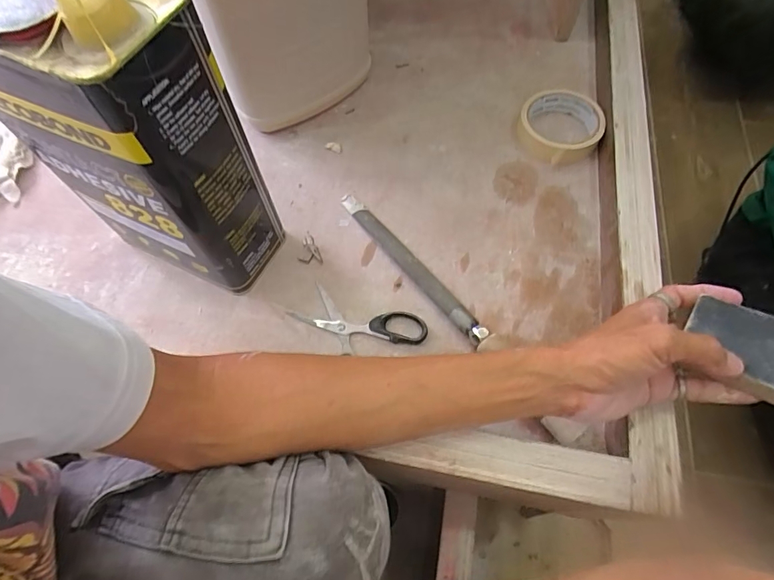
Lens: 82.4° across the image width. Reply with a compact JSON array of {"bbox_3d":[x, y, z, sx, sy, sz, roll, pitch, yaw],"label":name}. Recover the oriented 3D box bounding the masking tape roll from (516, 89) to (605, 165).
[{"bbox_3d":[0.200,-0.190,0.512,0.091,0.024,0.098,-1,62,1],"label":"masking tape roll"}]

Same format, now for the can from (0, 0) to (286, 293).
[{"bbox_3d":[-0.194,-0.106,0.352,0.162,0.255,0.087,20,64,12],"label":"can"}]

